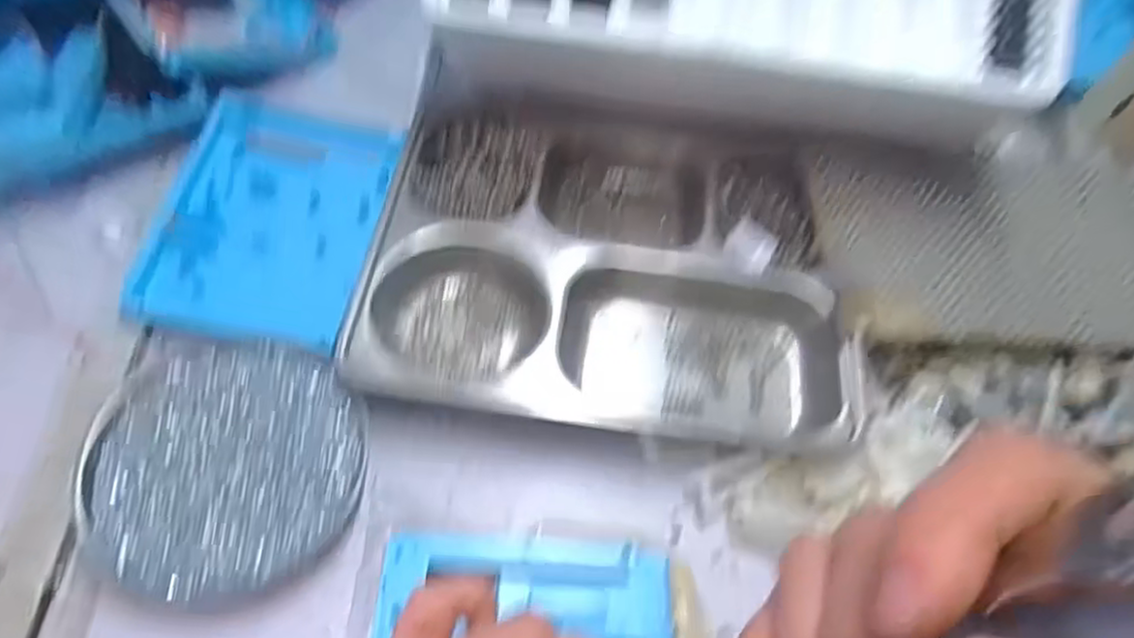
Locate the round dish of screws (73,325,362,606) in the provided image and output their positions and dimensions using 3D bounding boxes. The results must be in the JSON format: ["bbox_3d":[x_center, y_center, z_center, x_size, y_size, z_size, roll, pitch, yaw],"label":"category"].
[{"bbox_3d":[-0.176,0.075,0.380,0.136,0.014,0.132,2,61,-3],"label":"round dish of screws"}]

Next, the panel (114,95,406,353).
[{"bbox_3d":[-0.178,-0.063,0.452,0.131,0.018,0.163,11,61,3],"label":"panel"}]

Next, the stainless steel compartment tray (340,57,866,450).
[{"bbox_3d":[0.028,-0.043,0.447,0.272,0.031,0.211,8,61,1],"label":"stainless steel compartment tray"}]

